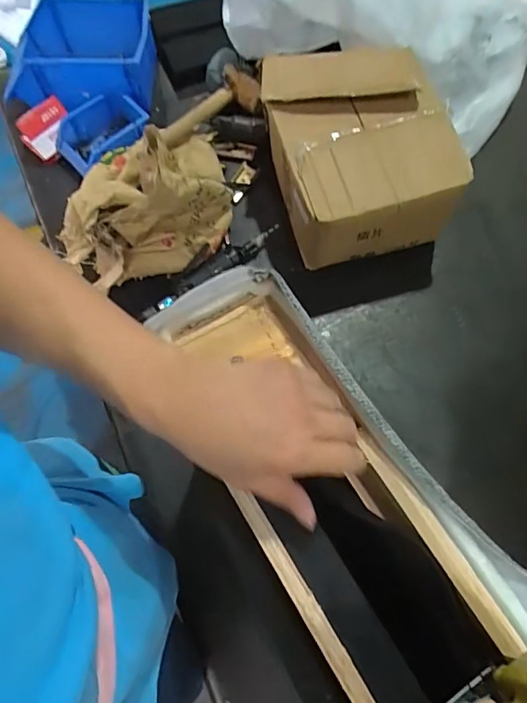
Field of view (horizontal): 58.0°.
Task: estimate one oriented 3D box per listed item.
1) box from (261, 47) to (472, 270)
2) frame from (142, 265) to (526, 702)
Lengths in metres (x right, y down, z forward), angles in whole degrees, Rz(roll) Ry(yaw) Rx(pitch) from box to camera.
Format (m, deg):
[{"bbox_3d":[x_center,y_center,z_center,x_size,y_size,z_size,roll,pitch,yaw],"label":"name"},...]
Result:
[{"bbox_3d":[0.162,-0.358,0.873,0.280,0.193,0.340,-12,72,-4],"label":"box"},{"bbox_3d":[0.149,0.246,0.324,0.153,0.080,0.723,-29,73,-9],"label":"frame"}]

